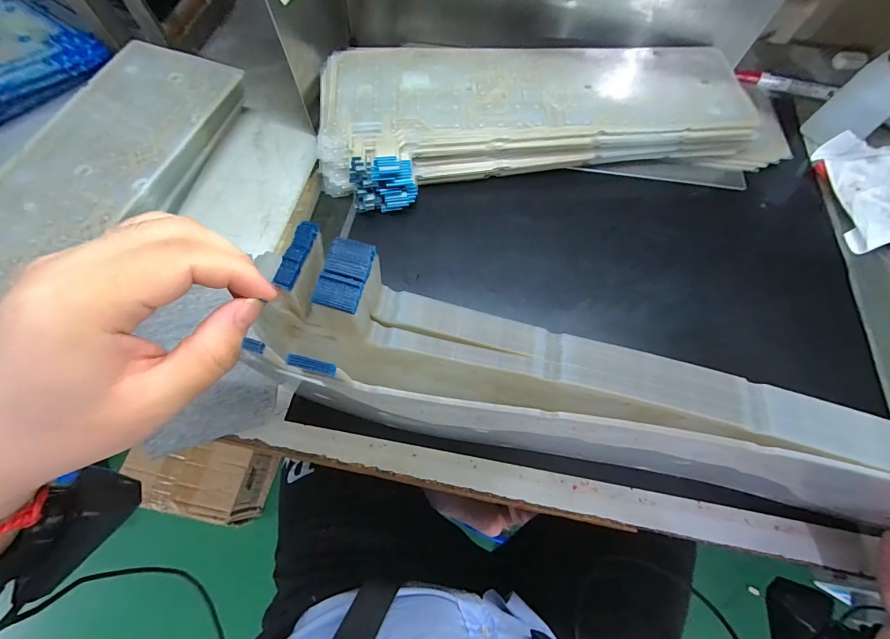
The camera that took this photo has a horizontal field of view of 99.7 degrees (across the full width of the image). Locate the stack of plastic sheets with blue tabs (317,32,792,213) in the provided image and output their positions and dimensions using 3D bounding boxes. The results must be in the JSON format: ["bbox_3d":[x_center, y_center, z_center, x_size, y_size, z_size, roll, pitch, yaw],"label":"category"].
[{"bbox_3d":[0.114,-0.228,0.405,0.488,0.048,0.180,-5,67,-4],"label":"stack of plastic sheets with blue tabs"}]

